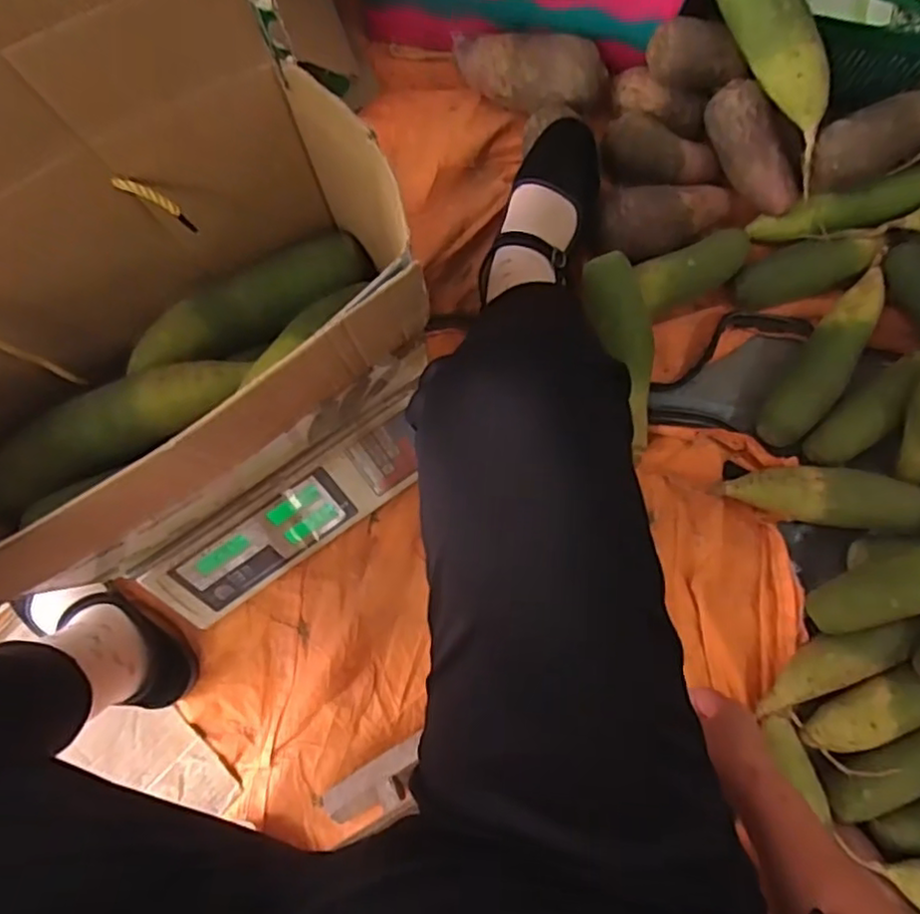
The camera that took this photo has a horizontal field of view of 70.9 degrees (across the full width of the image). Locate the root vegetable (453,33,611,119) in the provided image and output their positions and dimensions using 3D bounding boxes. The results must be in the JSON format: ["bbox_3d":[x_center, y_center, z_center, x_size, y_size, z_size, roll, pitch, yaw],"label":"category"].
[{"bbox_3d":[0.080,-0.414,0.702,0.169,0.061,0.075,1,84,-1],"label":"root vegetable"}]

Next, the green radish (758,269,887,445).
[{"bbox_3d":[0.397,-0.107,0.694,0.053,0.050,0.210,32,84,2],"label":"green radish"}]

